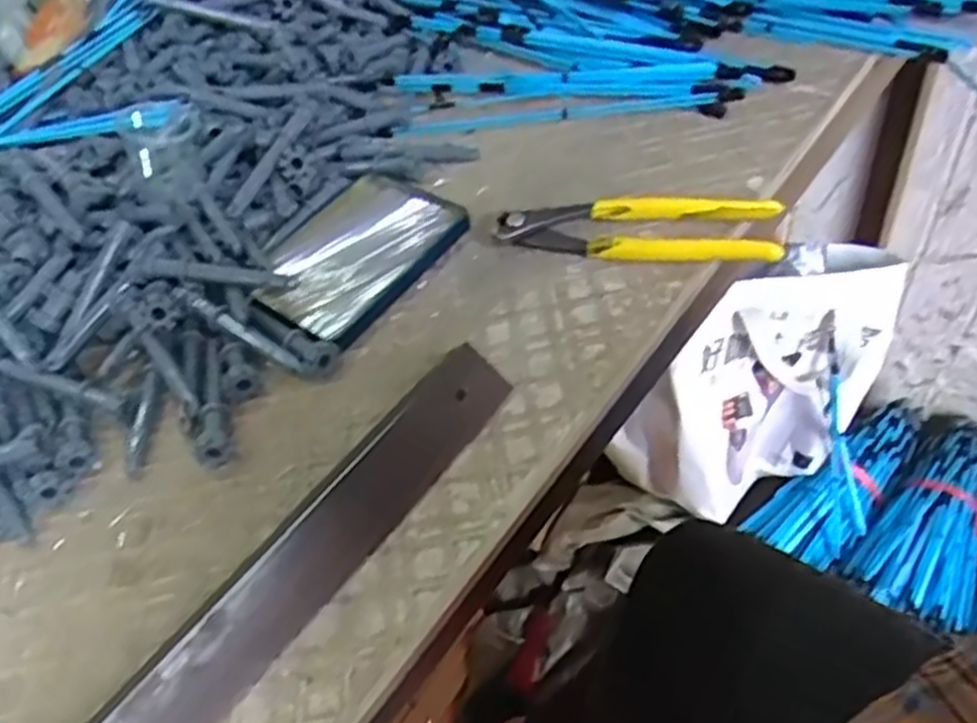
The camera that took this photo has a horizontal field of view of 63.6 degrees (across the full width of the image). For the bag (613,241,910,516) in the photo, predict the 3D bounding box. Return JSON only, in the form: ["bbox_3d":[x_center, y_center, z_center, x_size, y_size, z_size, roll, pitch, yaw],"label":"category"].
[{"bbox_3d":[0.304,0.033,0.887,0.272,0.295,0.151,-32,53,-14],"label":"bag"}]

